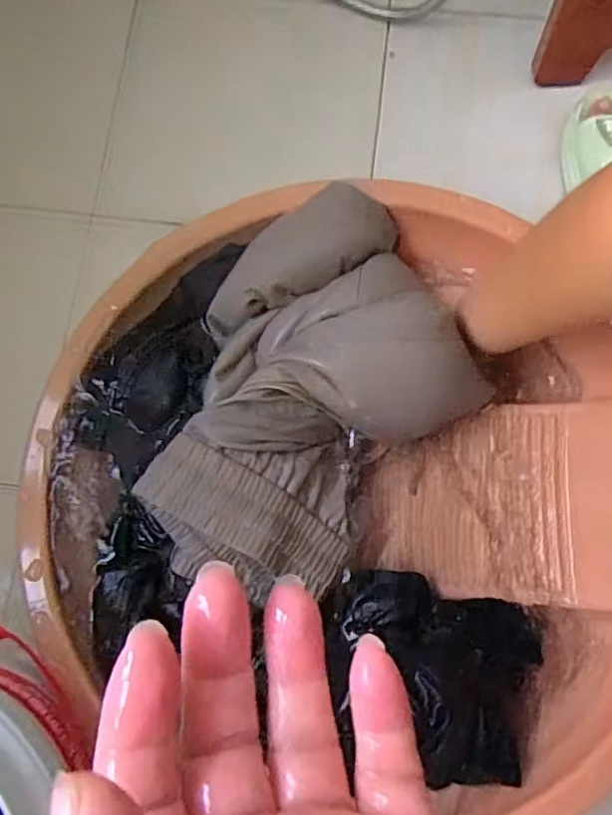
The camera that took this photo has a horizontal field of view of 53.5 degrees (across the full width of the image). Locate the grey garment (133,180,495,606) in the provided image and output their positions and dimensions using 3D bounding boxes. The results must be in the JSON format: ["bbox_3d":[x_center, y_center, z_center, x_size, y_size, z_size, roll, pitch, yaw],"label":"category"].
[{"bbox_3d":[0.004,-0.018,0.444,0.200,0.059,0.284,40,81,8],"label":"grey garment"}]

